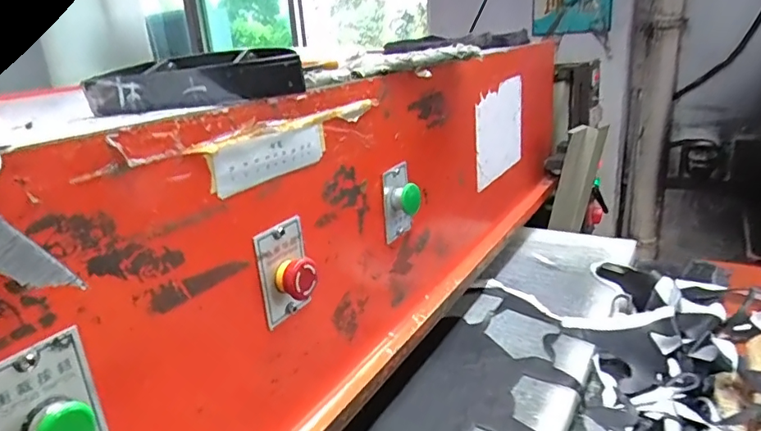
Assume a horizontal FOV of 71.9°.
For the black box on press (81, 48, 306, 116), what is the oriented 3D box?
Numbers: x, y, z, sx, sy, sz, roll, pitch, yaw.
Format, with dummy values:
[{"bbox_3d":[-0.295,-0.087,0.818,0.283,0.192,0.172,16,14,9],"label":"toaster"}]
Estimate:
[{"bbox_3d":[-0.154,-0.117,0.449,0.176,0.041,0.052,-5,18,1],"label":"black box on press"}]

